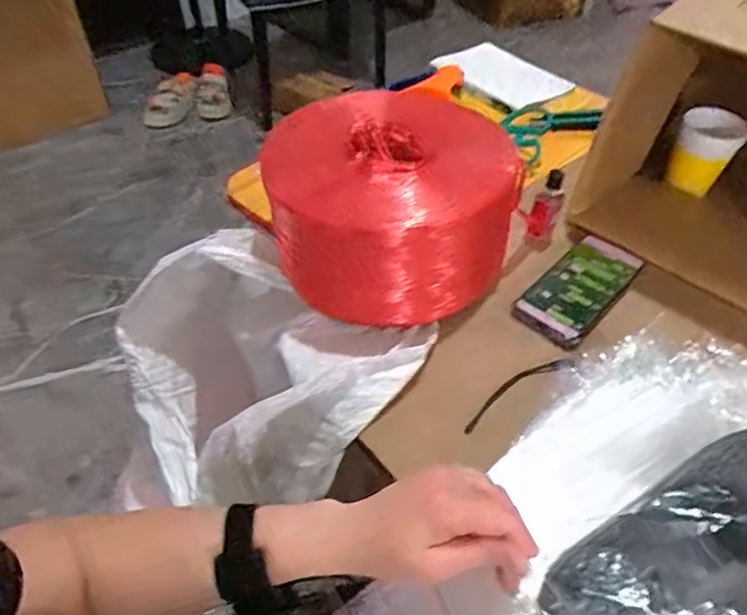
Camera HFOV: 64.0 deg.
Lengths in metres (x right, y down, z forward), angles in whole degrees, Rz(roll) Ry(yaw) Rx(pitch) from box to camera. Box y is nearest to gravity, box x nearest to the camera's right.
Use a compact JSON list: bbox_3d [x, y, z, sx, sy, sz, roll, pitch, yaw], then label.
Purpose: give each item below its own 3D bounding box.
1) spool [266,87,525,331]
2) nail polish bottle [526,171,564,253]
[{"bbox_3d":[0.015,-0.122,0.650,0.245,0.125,0.269,-10,48,-11],"label":"spool"},{"bbox_3d":[0.199,-0.112,0.686,0.031,0.092,0.024,14,27,12],"label":"nail polish bottle"}]

